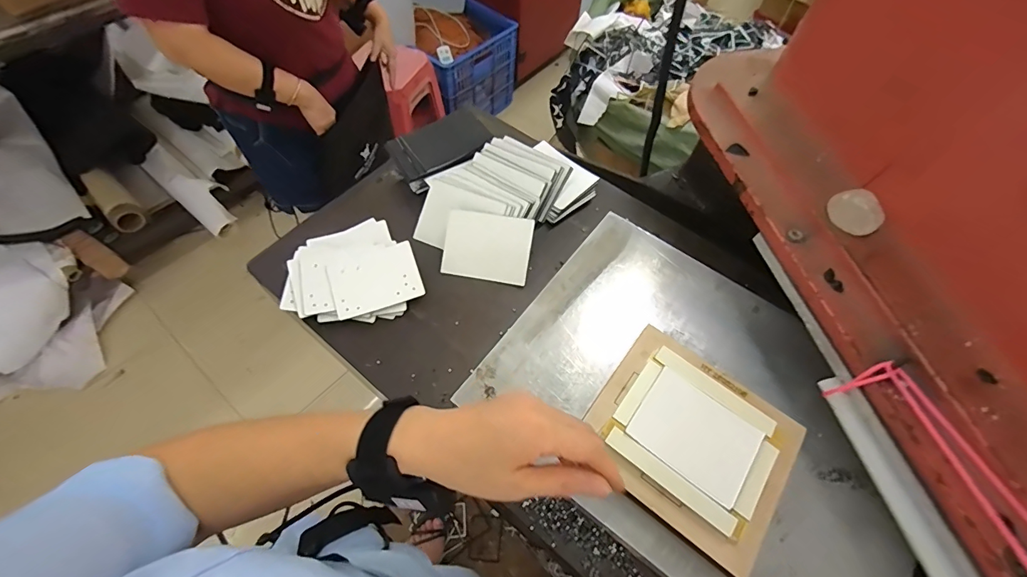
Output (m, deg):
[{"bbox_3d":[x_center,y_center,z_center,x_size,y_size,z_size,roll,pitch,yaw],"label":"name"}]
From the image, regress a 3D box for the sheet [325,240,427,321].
[{"bbox_3d":[-0.163,-0.012,0.508,0.101,0.005,0.075,-22,64,-14],"label":"sheet"}]

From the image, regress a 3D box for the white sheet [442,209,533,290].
[{"bbox_3d":[-0.032,-0.052,0.540,0.106,0.007,0.083,10,93,6],"label":"white sheet"}]

